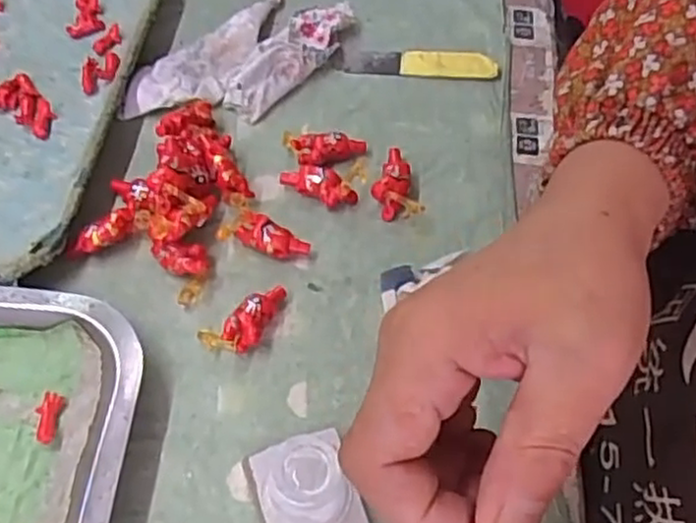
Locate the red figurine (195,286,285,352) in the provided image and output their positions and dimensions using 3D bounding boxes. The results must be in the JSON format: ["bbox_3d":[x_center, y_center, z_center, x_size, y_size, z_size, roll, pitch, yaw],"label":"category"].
[{"bbox_3d":[-0.048,0.028,0.354,0.024,0.014,0.046,42,64,19],"label":"red figurine"}]

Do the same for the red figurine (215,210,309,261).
[{"bbox_3d":[-0.043,-0.013,0.379,0.046,0.014,0.020,13,59,4],"label":"red figurine"}]

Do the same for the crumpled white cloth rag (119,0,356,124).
[{"bbox_3d":[-0.064,-0.127,0.441,0.073,0.019,0.145,40,64,18],"label":"crumpled white cloth rag"}]

